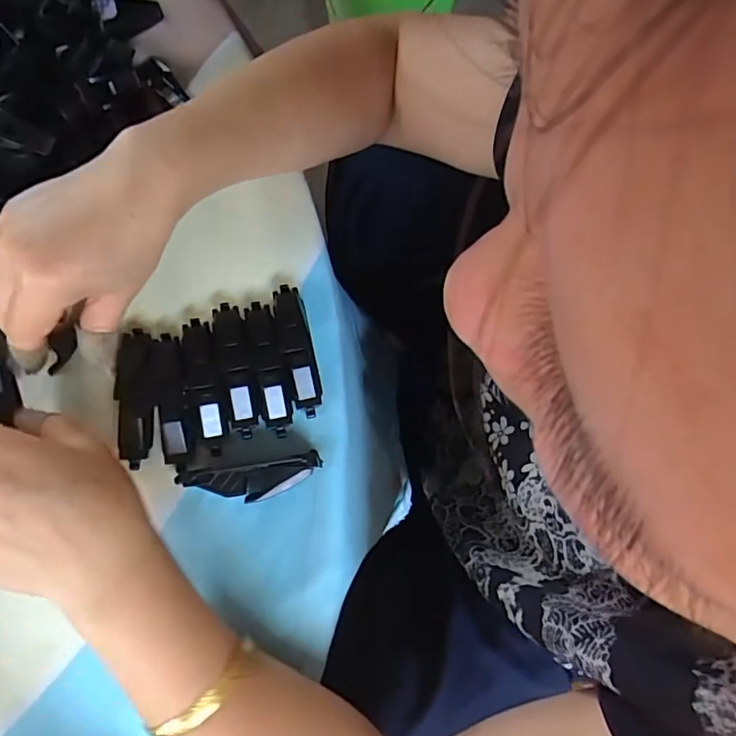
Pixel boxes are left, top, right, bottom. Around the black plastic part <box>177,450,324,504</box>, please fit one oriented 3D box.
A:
[{"bbox_3d":[-0.066,0.064,0.305,0.079,0.012,0.022,-9,78,-4],"label":"black plastic part"}]

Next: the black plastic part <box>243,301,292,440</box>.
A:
[{"bbox_3d":[-0.057,-0.001,0.319,0.020,0.021,0.080,-11,78,-4],"label":"black plastic part"}]

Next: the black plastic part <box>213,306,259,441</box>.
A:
[{"bbox_3d":[-0.077,-0.001,0.317,0.019,0.019,0.079,-13,78,-4],"label":"black plastic part"}]

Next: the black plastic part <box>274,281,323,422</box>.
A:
[{"bbox_3d":[-0.042,-0.012,0.323,0.018,0.024,0.080,-13,78,-4],"label":"black plastic part"}]

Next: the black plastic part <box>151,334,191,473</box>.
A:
[{"bbox_3d":[-0.114,0.017,0.310,0.018,0.011,0.079,-10,78,-4],"label":"black plastic part"}]

